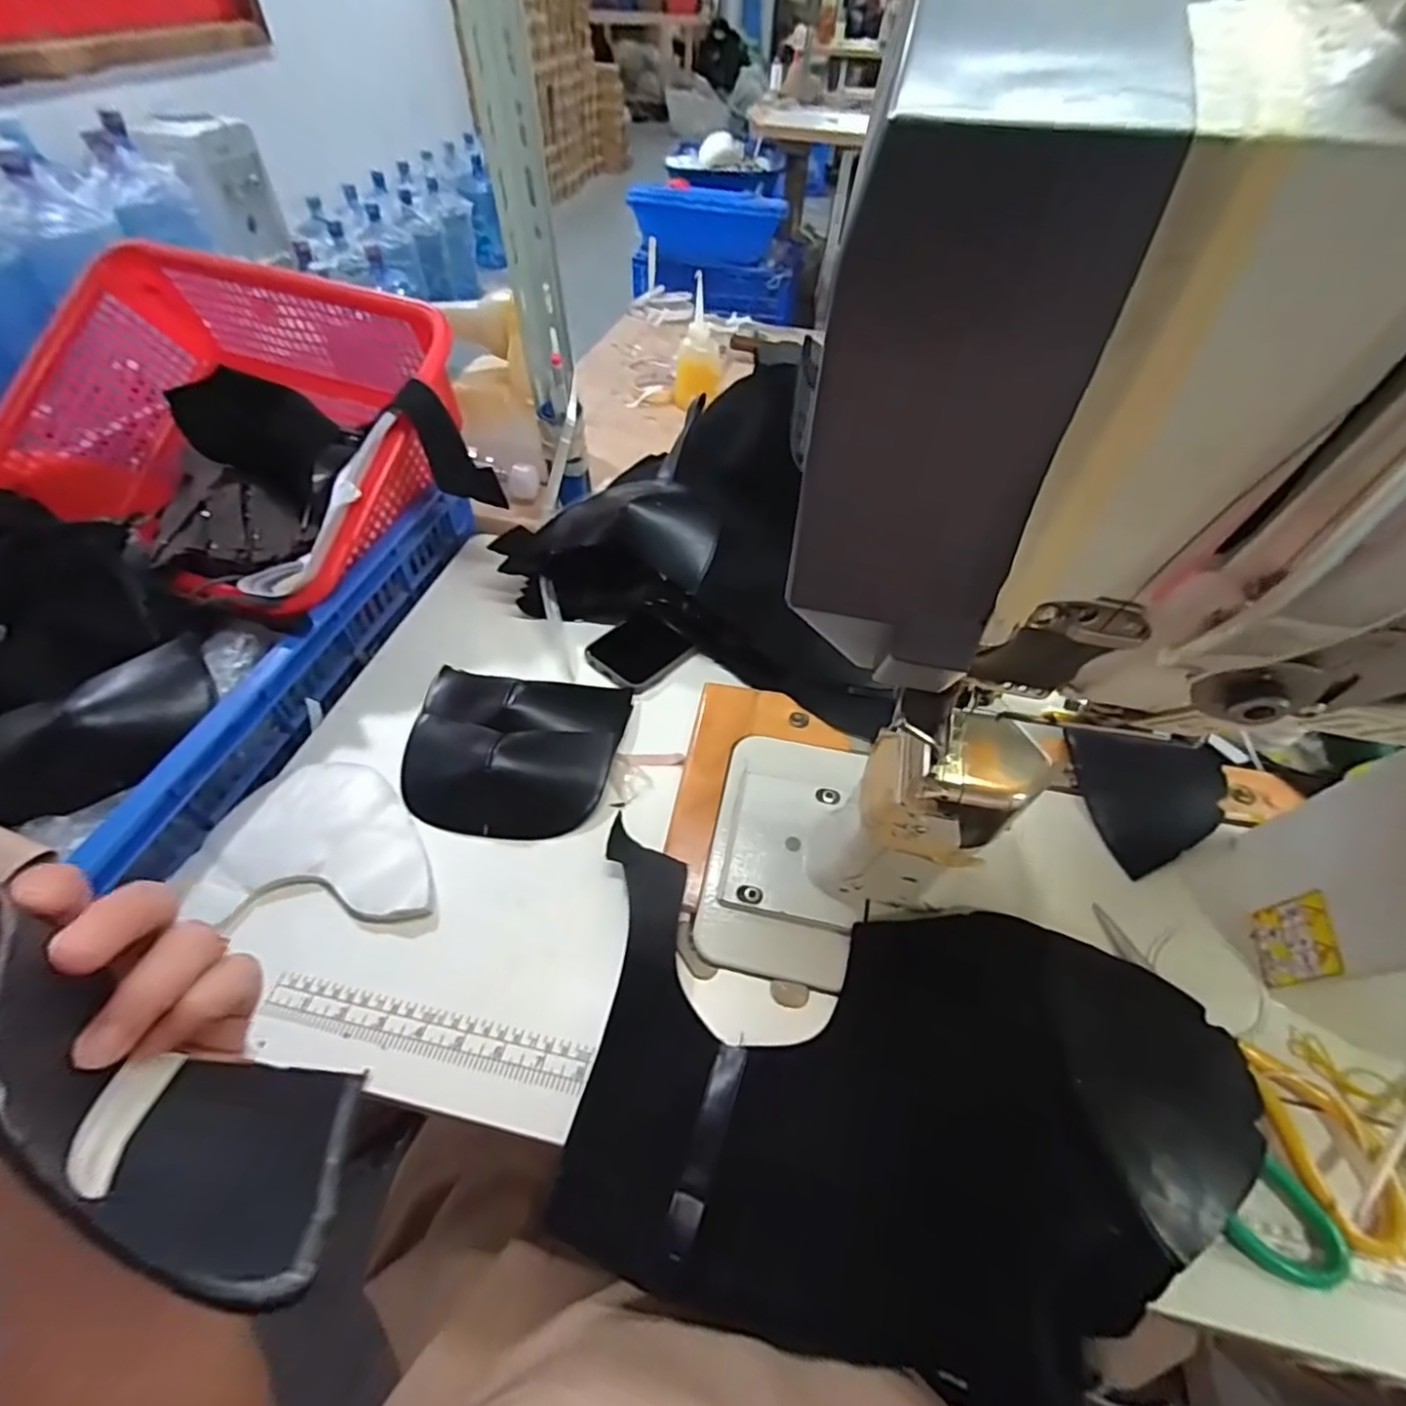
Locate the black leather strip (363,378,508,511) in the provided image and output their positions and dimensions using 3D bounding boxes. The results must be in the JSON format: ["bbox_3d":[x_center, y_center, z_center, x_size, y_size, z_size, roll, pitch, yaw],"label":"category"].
[{"bbox_3d":[-0.234,-0.226,0.581,0.029,0.123,0.064,0,49,43],"label":"black leather strip"}]

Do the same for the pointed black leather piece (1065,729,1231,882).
[{"bbox_3d":[0.335,0.073,0.470,0.101,0.012,0.111,11,50,8],"label":"pointed black leather piece"}]

